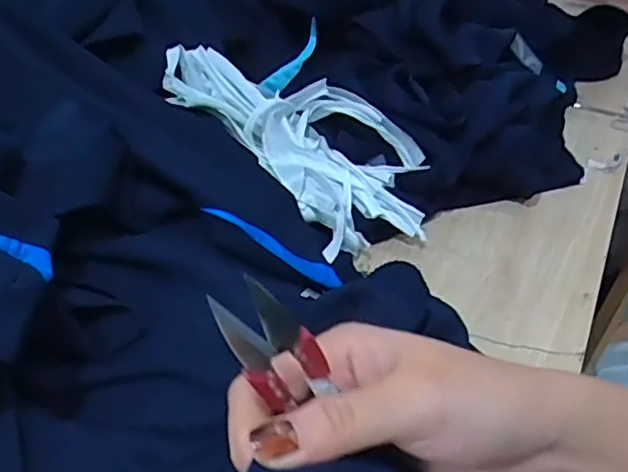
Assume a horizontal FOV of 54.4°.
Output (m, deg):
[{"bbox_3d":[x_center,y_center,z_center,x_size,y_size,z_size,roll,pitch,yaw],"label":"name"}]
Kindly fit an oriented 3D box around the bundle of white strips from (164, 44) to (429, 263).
[{"bbox_3d":[-0.011,-0.089,0.573,0.278,0.062,0.130,36,50,-2],"label":"bundle of white strips"}]

